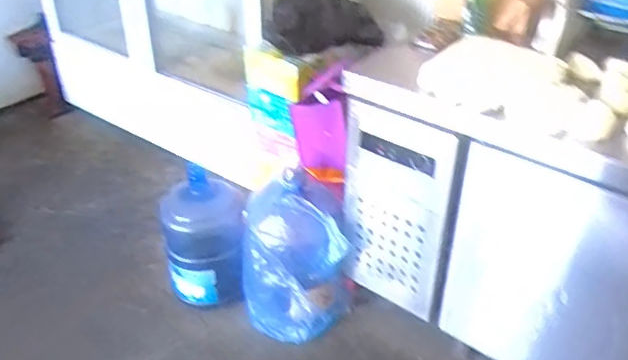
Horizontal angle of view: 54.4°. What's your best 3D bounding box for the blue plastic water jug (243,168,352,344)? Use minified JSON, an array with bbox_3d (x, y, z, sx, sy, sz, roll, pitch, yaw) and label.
[{"bbox_3d":[-0.046,0.231,1.676,0.283,0.412,0.257,0,40,-1],"label":"blue plastic water jug"}]

